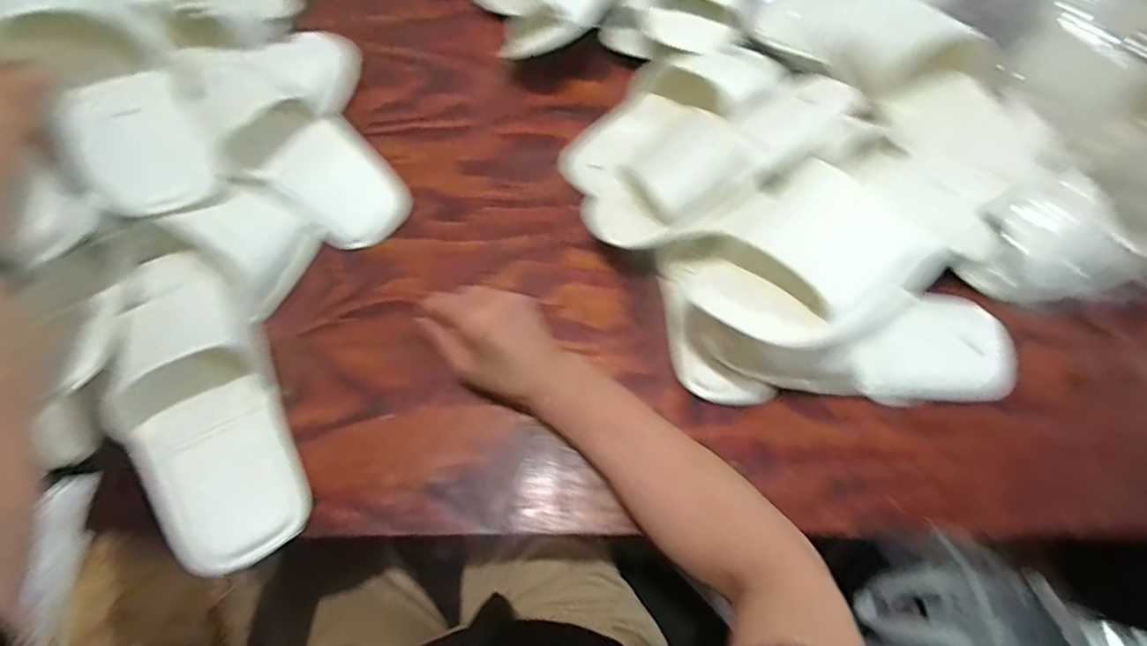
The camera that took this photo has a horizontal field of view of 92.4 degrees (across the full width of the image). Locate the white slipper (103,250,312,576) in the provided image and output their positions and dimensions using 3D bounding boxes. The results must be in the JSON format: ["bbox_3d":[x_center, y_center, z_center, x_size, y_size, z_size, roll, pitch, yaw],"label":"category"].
[{"bbox_3d":[-0.284,0.054,0.406,0.101,0.081,0.251,-25,68,-11],"label":"white slipper"}]

